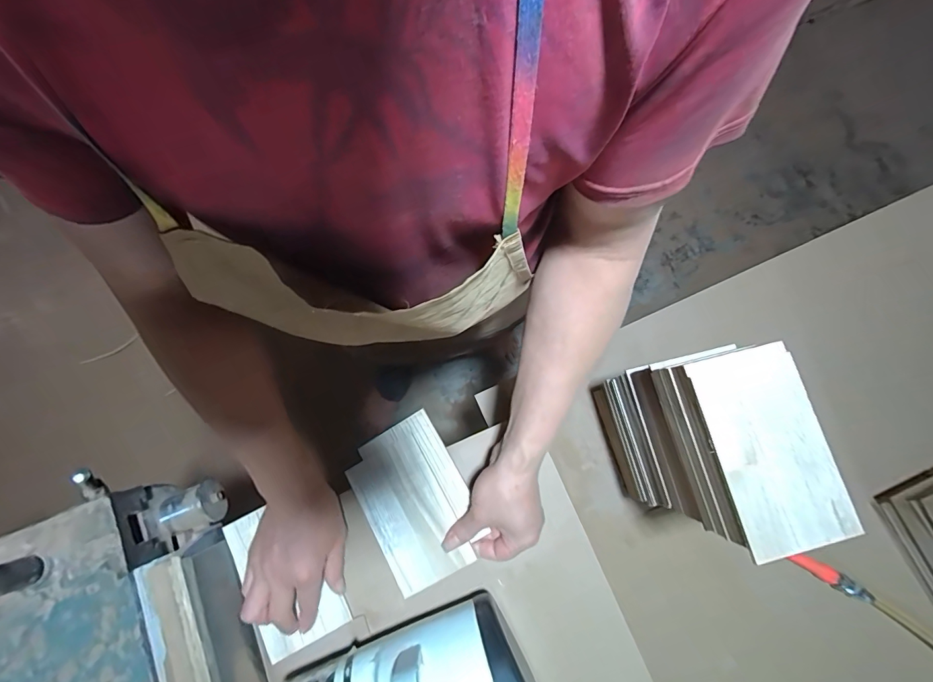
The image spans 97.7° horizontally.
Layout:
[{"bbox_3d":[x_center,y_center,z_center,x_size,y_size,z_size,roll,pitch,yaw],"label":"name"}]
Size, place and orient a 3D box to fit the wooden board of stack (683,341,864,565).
[{"bbox_3d":[0.263,0.091,0.354,0.097,0.011,0.167,-14,78,-3],"label":"wooden board of stack"}]

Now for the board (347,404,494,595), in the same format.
[{"bbox_3d":[-0.061,0.188,0.476,0.122,0.005,0.173,-31,80,4],"label":"board"}]

